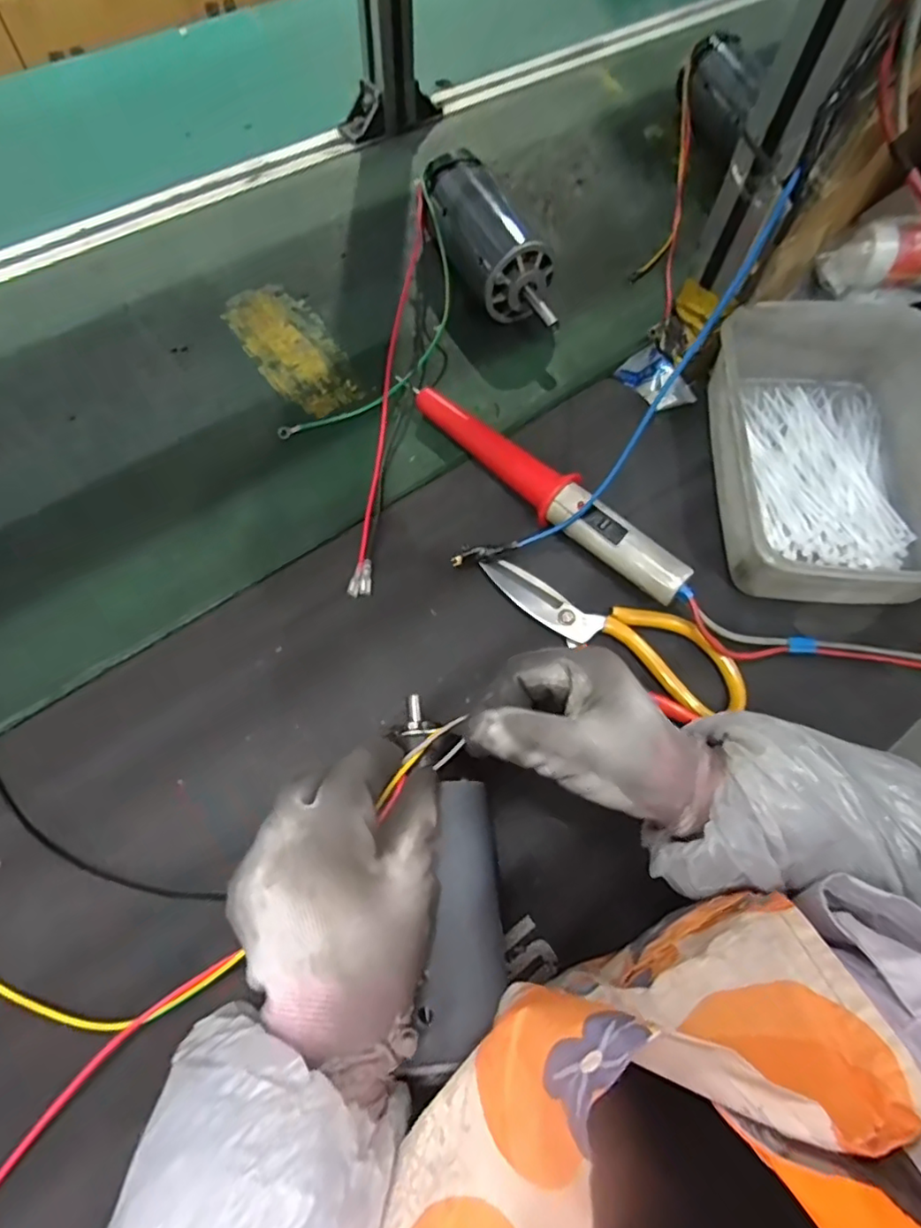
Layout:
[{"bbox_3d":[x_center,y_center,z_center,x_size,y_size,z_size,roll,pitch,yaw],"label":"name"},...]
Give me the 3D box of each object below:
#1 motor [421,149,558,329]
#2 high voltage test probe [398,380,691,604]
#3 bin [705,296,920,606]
[{"bbox_3d":[0.027,-0.320,0.526,0.062,0.059,0.195,-24,69,-12],"label":"motor"},{"bbox_3d":[0.056,-0.095,0.432,0.033,0.040,0.256,-39,73,-17],"label":"high voltage test probe"},{"bbox_3d":[0.267,-0.114,0.426,0.154,0.086,0.211,4,66,0],"label":"bin"}]

